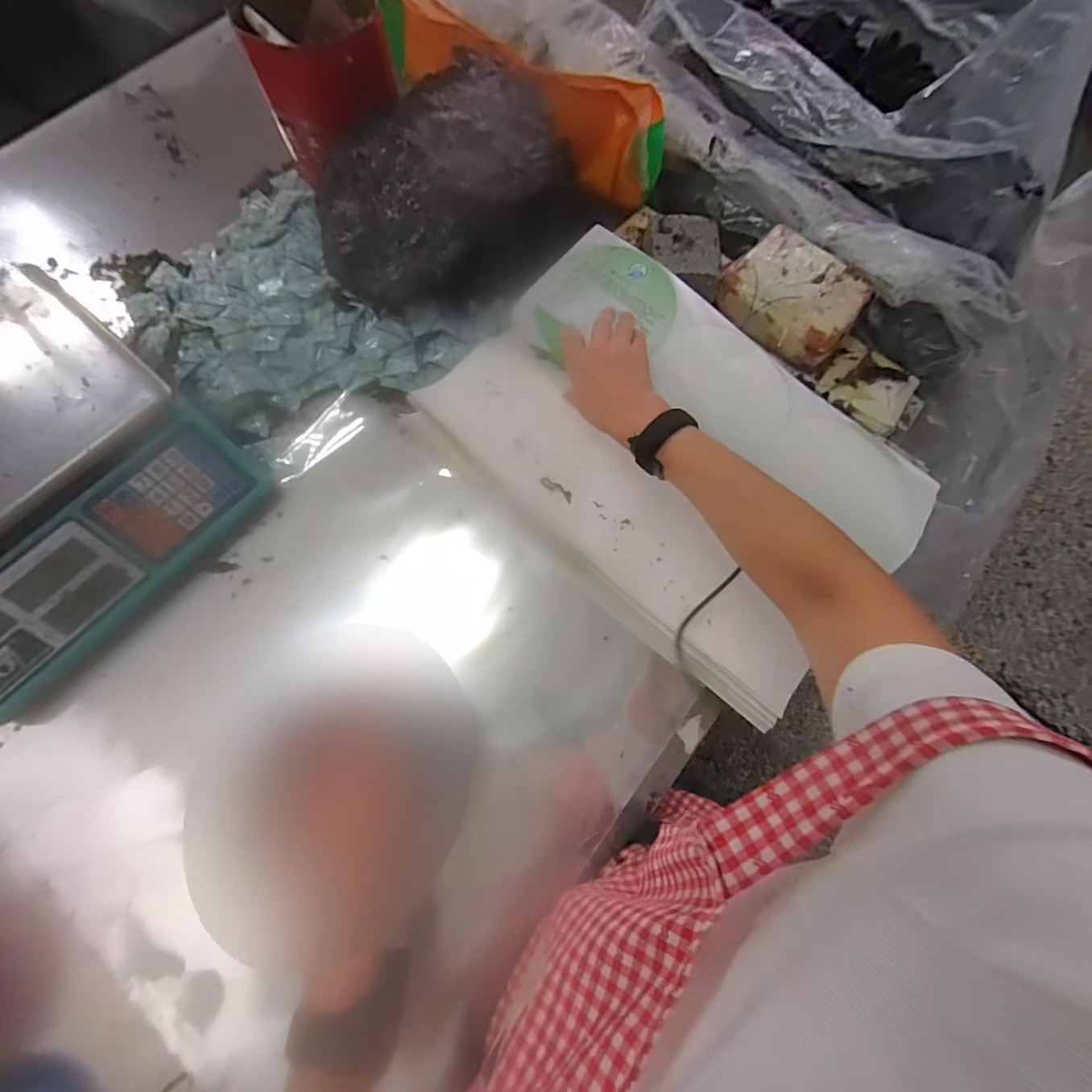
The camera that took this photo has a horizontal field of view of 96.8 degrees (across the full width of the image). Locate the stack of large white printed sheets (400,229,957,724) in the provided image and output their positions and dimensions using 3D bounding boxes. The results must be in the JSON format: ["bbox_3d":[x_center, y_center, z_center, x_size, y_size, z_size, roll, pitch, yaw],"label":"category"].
[{"bbox_3d":[0.134,-0.105,0.521,0.480,0.074,0.328,42,76,12],"label":"stack of large white printed sheets"}]

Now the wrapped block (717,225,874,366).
[{"bbox_3d":[0.287,-0.289,0.563,0.149,0.043,0.118,38,75,8],"label":"wrapped block"}]

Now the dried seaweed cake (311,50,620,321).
[{"bbox_3d":[-0.116,-0.392,0.543,0.276,0.148,0.184,-22,76,-9],"label":"dried seaweed cake"}]

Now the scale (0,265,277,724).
[{"bbox_3d":[-0.506,-0.054,0.469,0.321,0.113,0.321,39,75,8],"label":"scale"}]

